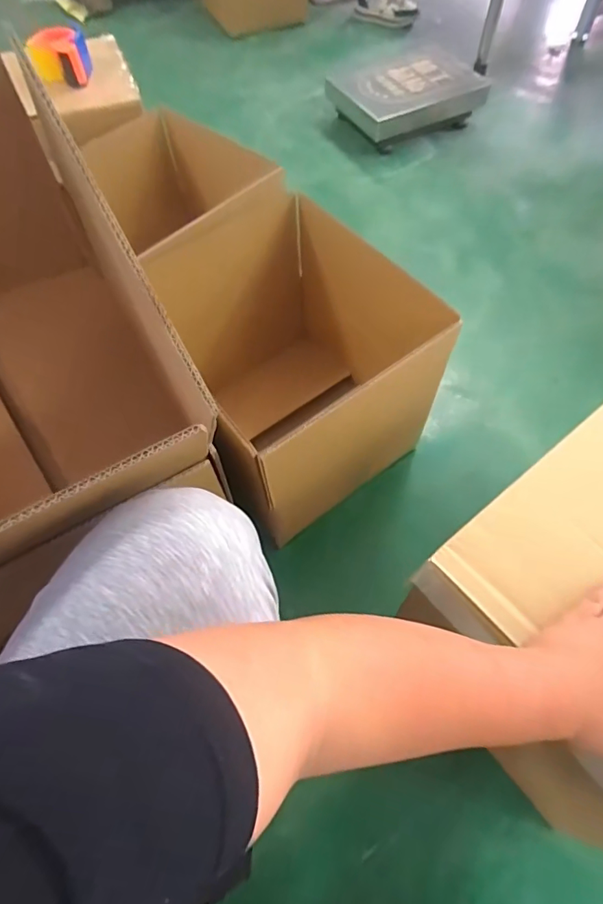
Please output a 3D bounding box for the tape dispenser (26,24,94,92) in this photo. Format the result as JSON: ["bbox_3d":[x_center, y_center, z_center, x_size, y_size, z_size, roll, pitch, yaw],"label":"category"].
[{"bbox_3d":[-0.466,-0.761,0.915,0.112,0.080,0.094,-20,62,-9],"label":"tape dispenser"}]

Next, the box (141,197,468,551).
[{"bbox_3d":[-0.016,-0.138,0.821,0.400,0.359,0.411,-33,65,-15],"label":"box"}]

